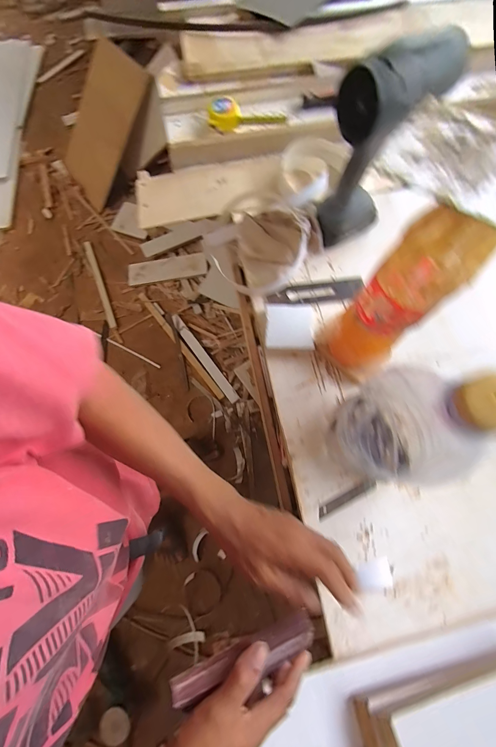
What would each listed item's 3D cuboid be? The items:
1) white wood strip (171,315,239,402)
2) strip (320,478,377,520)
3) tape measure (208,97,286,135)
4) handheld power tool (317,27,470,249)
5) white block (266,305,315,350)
[{"bbox_3d":[-0.194,-0.072,1.312,0.045,0.020,0.482,-34,75,-11],"label":"white wood strip"},{"bbox_3d":[0.143,0.181,0.435,0.094,0.004,0.016,-26,74,-9],"label":"strip"},{"bbox_3d":[-0.003,-0.537,0.629,0.160,0.038,0.060,-12,72,-4],"label":"tape measure"},{"bbox_3d":[0.191,-0.338,0.463,0.151,0.256,0.089,-39,76,-12],"label":"handheld power tool"},{"bbox_3d":[0.070,-0.079,0.512,0.077,0.014,0.082,1,72,0],"label":"white block"}]

